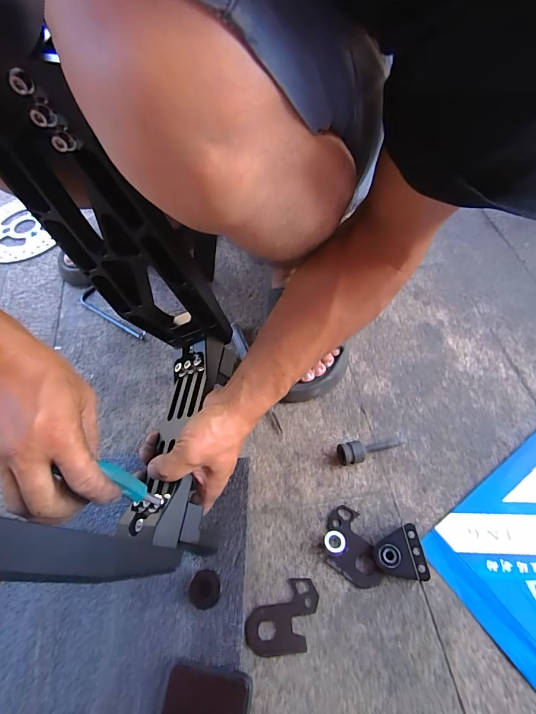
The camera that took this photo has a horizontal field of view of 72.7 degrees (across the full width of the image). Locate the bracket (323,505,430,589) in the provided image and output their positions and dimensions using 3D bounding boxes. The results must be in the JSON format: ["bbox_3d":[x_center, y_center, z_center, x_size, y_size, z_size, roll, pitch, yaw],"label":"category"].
[{"bbox_3d":[0.105,0.190,0.357,0.096,0.030,0.065,13,63,11],"label":"bracket"}]

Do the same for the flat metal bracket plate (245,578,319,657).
[{"bbox_3d":[0.018,0.252,0.346,0.077,0.004,0.050,-35,64,-15],"label":"flat metal bracket plate"}]

